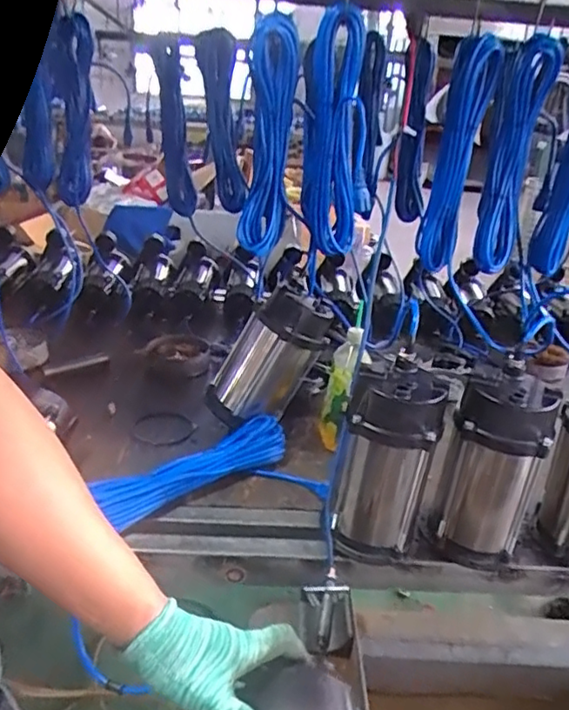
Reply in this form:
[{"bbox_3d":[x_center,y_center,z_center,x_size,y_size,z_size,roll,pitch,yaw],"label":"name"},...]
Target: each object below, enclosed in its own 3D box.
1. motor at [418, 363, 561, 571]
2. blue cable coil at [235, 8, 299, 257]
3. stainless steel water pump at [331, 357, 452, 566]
[{"bbox_3d":[0.281,0.170,0.833,0.120,0.299,0.125,15,27,23],"label":"motor"},{"bbox_3d":[-0.028,-0.330,0.940,0.082,0.336,0.078,0,25,-9],"label":"blue cable coil"},{"bbox_3d":[0.137,0.153,0.819,0.126,0.271,0.109,9,25,9],"label":"stainless steel water pump"}]

